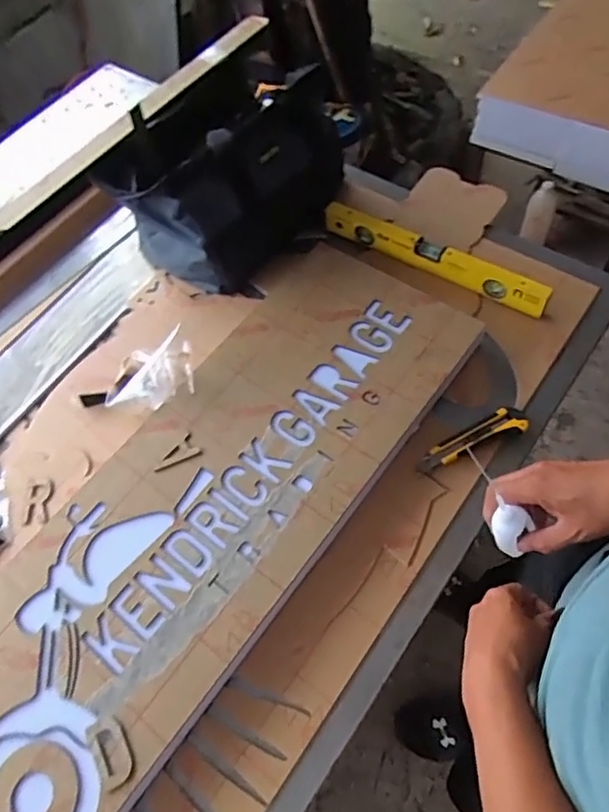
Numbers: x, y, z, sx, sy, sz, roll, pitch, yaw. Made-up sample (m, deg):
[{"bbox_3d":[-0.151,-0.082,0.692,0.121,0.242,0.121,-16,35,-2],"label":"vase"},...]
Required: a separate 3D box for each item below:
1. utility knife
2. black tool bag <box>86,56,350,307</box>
[{"bbox_3d":[0.226,0.046,0.760,0.158,0.018,0.036,-25,63,-8],"label":"utility knife"},{"bbox_3d":[-0.111,-0.369,0.930,0.267,0.230,0.322,28,69,18],"label":"black tool bag"}]

